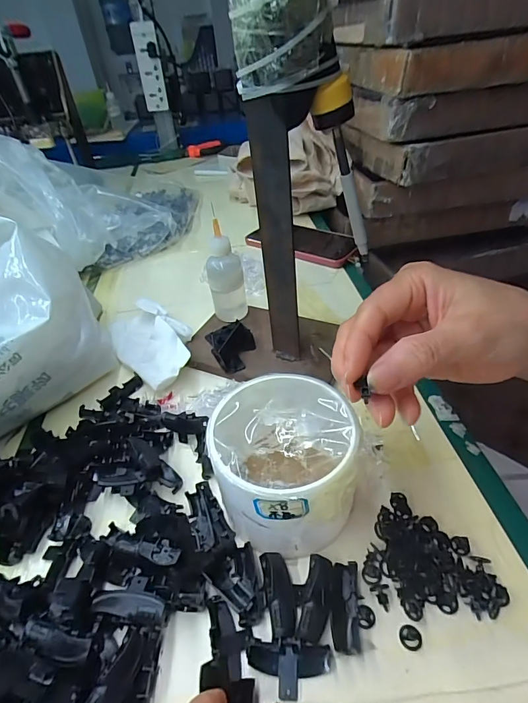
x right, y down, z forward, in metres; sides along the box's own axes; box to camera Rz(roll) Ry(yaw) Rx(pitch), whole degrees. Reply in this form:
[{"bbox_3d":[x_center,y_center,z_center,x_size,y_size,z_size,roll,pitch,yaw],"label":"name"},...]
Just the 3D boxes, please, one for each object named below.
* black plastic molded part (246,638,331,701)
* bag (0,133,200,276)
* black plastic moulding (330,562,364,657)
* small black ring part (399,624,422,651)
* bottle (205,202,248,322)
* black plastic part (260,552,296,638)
[{"bbox_3d":[0.012,0.154,0.189,0.041,0.011,0.022,-2,40,4],"label":"black plastic molded part"},{"bbox_3d":[-0.200,-0.238,0.572,0.205,0.140,0.297,29,51,34],"label":"bag"},{"bbox_3d":[0.044,0.136,0.207,0.015,0.011,0.040,5,41,11],"label":"black plastic moulding"},{"bbox_3d":[0.075,0.145,0.197,0.011,0.004,0.011,-3,40,3],"label":"small black ring part"},{"bbox_3d":[-0.038,-0.074,0.385,0.034,0.113,0.029,-8,40,-3],"label":"bottle"},{"bbox_3d":[0.009,0.133,0.213,0.015,0.010,0.041,-9,40,-4],"label":"black plastic part"}]

